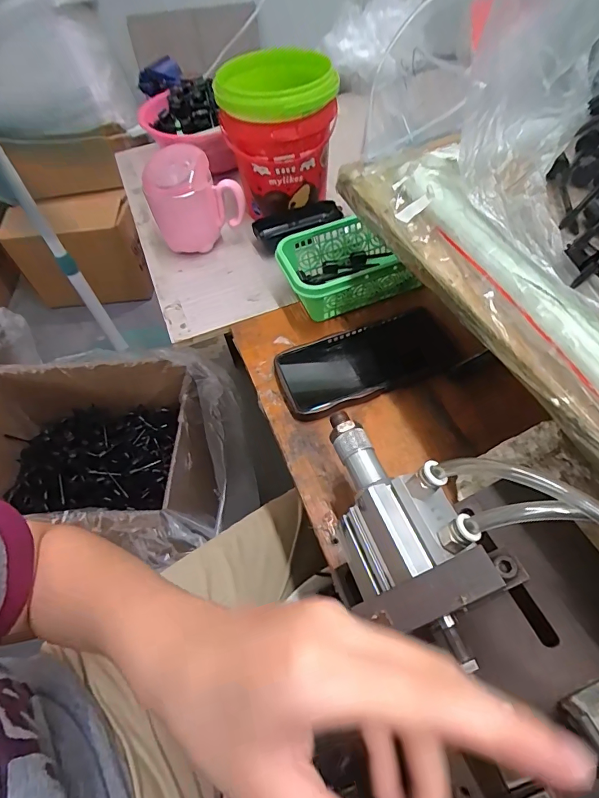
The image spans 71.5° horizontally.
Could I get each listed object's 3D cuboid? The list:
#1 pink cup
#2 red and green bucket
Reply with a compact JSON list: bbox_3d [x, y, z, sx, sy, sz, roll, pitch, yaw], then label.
[{"bbox_3d":[-0.127,-0.241,0.506,0.103,0.104,0.065,-20,56,-8],"label":"pink cup"},{"bbox_3d":[-0.023,-0.316,0.517,0.129,0.152,0.147,-9,55,-1],"label":"red and green bucket"}]

